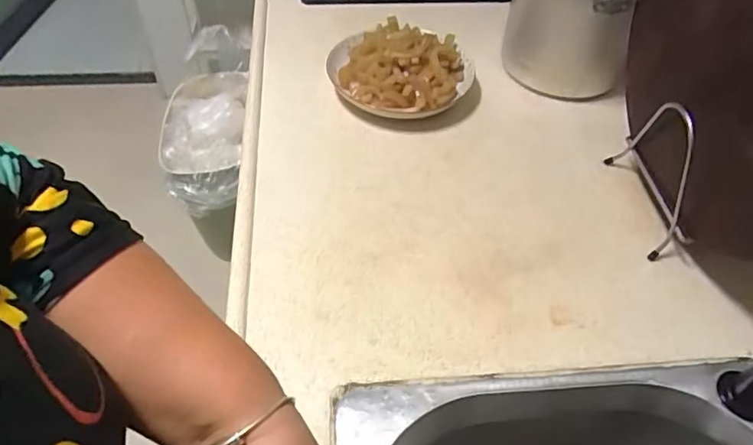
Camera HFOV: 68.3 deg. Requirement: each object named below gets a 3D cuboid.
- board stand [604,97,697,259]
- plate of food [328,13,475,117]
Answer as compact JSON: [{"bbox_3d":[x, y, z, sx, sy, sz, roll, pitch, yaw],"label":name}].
[{"bbox_3d":[0.322,-0.065,0.616,0.050,0.133,0.163,1,49,-3],"label":"board stand"},{"bbox_3d":[0.033,-0.212,0.788,0.191,0.078,0.170,15,50,9],"label":"plate of food"}]

